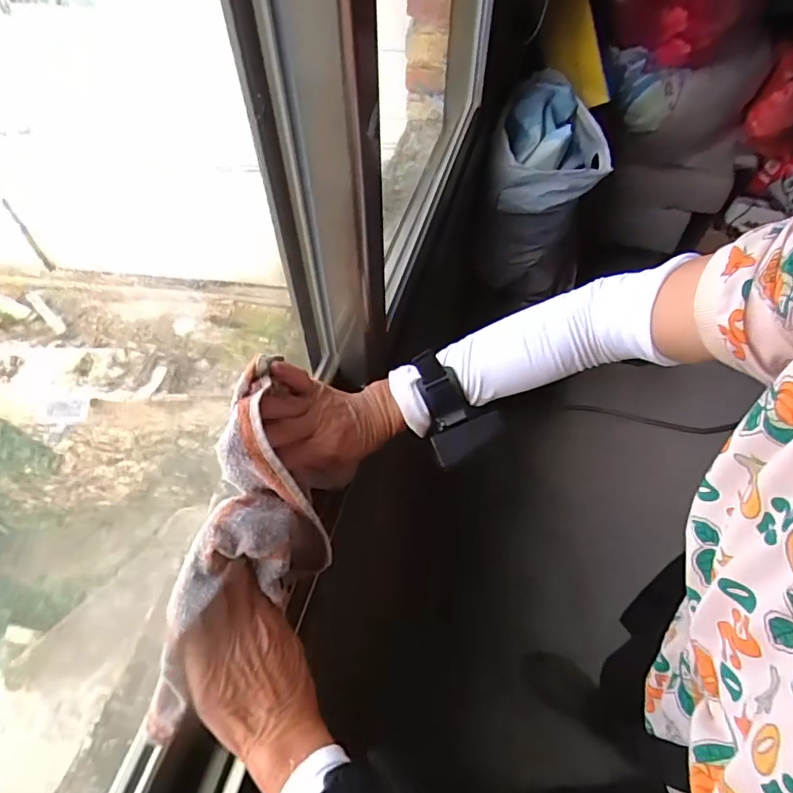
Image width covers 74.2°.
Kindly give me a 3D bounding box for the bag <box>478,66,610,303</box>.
[{"bbox_3d":[0.323,-0.441,1.159,0.222,0.428,0.278,14,56,11],"label":"bag"}]

